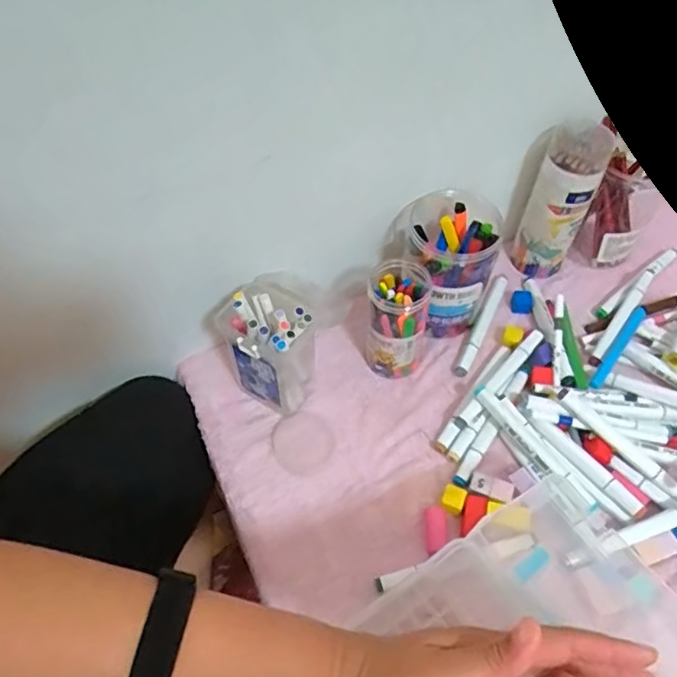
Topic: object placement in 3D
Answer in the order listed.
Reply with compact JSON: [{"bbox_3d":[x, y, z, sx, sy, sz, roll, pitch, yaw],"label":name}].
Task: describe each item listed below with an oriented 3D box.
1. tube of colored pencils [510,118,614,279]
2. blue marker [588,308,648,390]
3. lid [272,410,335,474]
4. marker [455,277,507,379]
[{"bbox_3d":[0.248,-0.152,0.676,0.065,0.175,0.068,25,60,14],"label":"tube of colored pencils"},{"bbox_3d":[0.307,0.010,0.649,0.012,0.008,0.128,37,65,18],"label":"blue marker"},{"bbox_3d":[-0.036,0.106,0.608,0.061,0.007,0.063,0,55,0],"label":"lid"},{"bbox_3d":[0.167,-0.018,0.684,0.016,0.012,0.151,25,62,12],"label":"marker"}]

